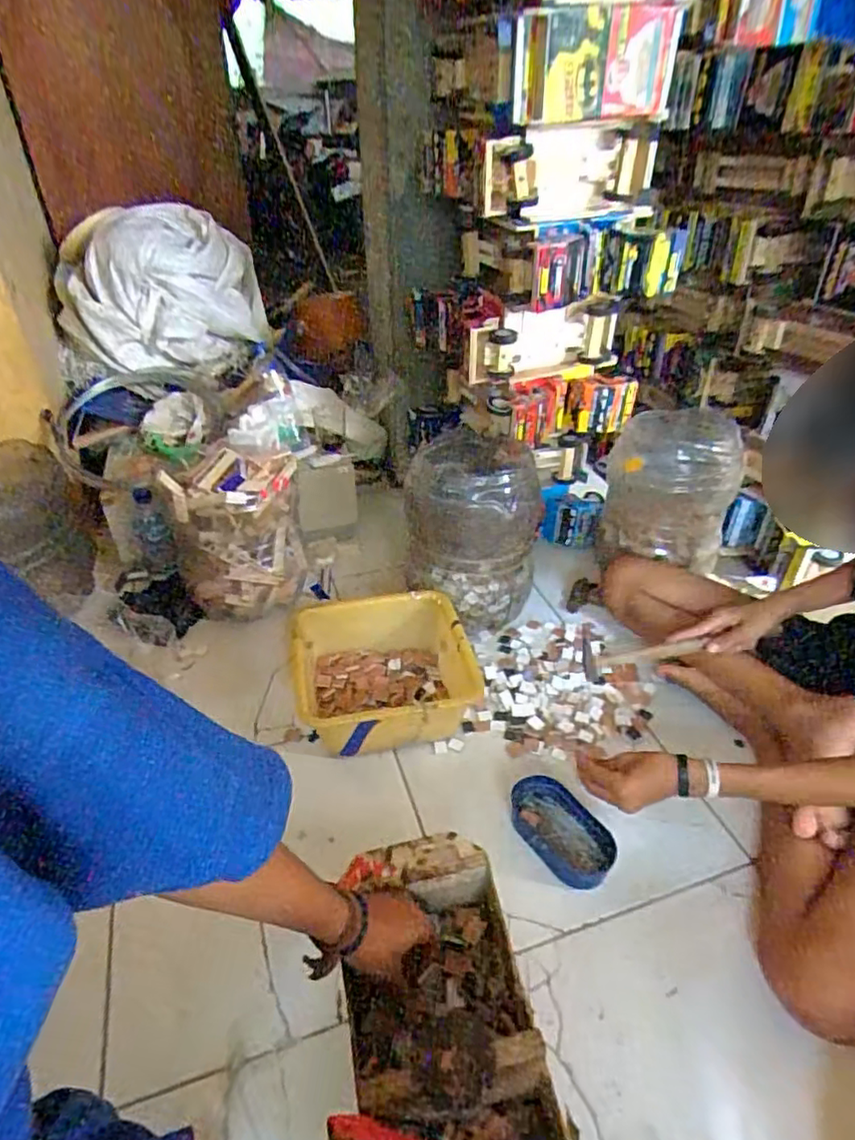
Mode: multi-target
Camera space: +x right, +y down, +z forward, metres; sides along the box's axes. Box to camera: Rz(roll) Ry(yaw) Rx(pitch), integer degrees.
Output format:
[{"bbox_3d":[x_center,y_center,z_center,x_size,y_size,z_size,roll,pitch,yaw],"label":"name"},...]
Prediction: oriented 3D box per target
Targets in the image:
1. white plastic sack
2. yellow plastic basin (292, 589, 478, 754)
[{"bbox_3d":[-0.621,-0.658,1.457,0.443,0.302,0.297,-12,38,-14],"label":"white plastic sack"},{"bbox_3d":[-0.064,0.171,1.023,0.281,0.126,0.255,-6,37,-6],"label":"yellow plastic basin"}]

